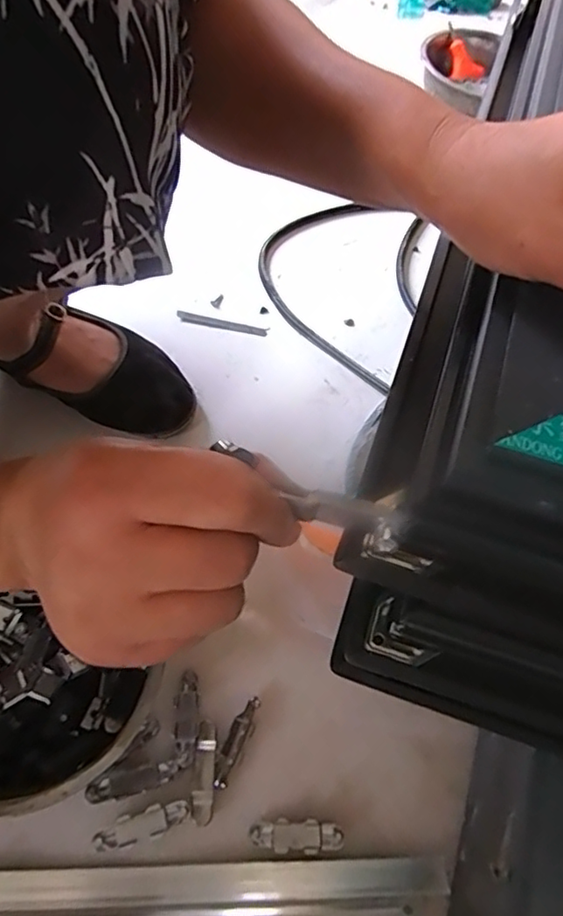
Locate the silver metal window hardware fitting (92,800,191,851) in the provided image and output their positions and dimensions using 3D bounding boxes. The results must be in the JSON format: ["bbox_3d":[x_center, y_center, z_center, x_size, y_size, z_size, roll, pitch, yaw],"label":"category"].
[{"bbox_3d":[-0.089,0.234,0.366,0.059,0.008,0.017,-15,63,-10],"label":"silver metal window hardware fitting"}]

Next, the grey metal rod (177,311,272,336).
[{"bbox_3d":[-0.062,-0.138,0.597,0.094,0.007,0.013,12,61,5],"label":"grey metal rod"}]

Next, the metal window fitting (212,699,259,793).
[{"bbox_3d":[-0.030,0.194,0.394,0.015,0.009,0.059,22,63,10],"label":"metal window fitting"}]

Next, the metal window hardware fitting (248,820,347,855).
[{"bbox_3d":[0.010,0.244,0.371,0.058,0.005,0.018,3,61,0],"label":"metal window hardware fitting"}]

